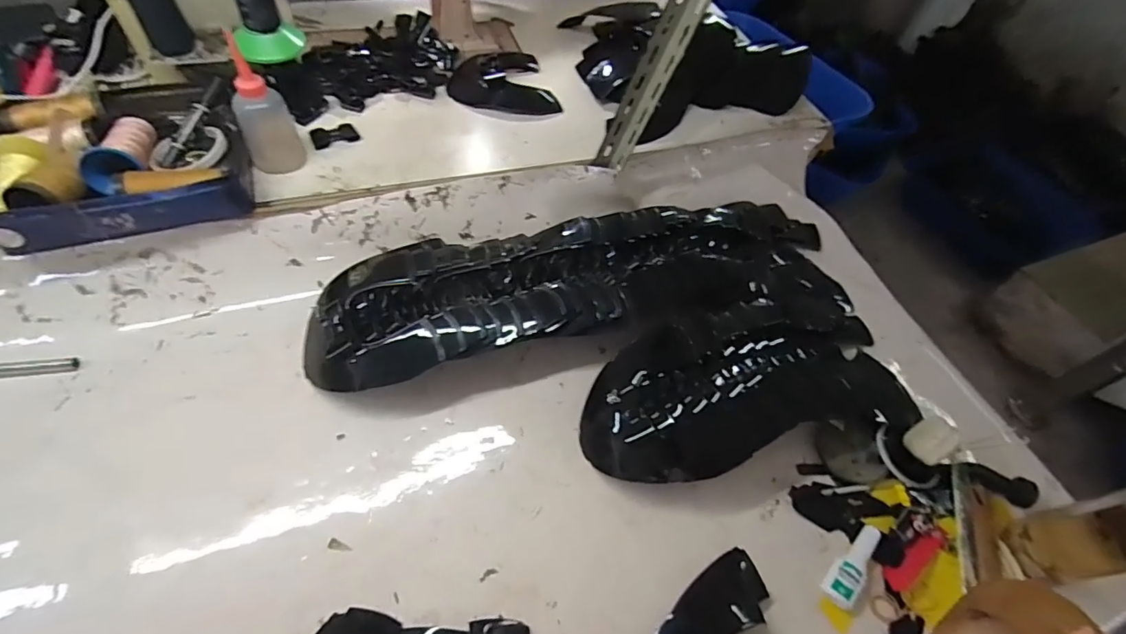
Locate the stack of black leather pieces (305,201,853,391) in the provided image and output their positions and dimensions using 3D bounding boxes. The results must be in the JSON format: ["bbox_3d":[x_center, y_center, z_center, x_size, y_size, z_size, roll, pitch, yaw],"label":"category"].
[{"bbox_3d":[0.052,-0.056,0.698,0.769,0.086,0.217,-11,57,-15],"label":"stack of black leather pieces"}]

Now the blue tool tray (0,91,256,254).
[{"bbox_3d":[-0.535,-0.189,0.610,0.262,0.068,0.216,-21,60,-21],"label":"blue tool tray"}]

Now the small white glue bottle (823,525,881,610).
[{"bbox_3d":[0.310,0.261,0.533,0.095,0.015,0.032,-36,66,-28],"label":"small white glue bottle"}]

